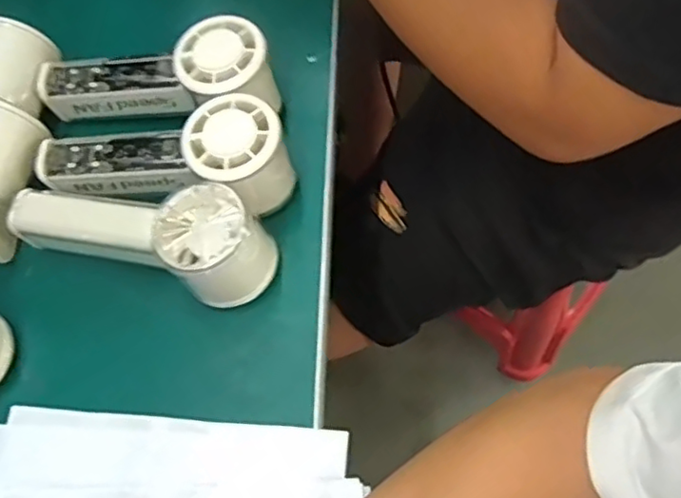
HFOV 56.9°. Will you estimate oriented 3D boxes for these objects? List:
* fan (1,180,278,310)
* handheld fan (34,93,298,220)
[{"bbox_3d":[-0.118,-0.011,0.377,0.153,0.065,0.054,15,69,11],"label":"fan"},{"bbox_3d":[-0.108,-0.055,0.391,0.154,0.065,0.057,6,67,8],"label":"handheld fan"}]

